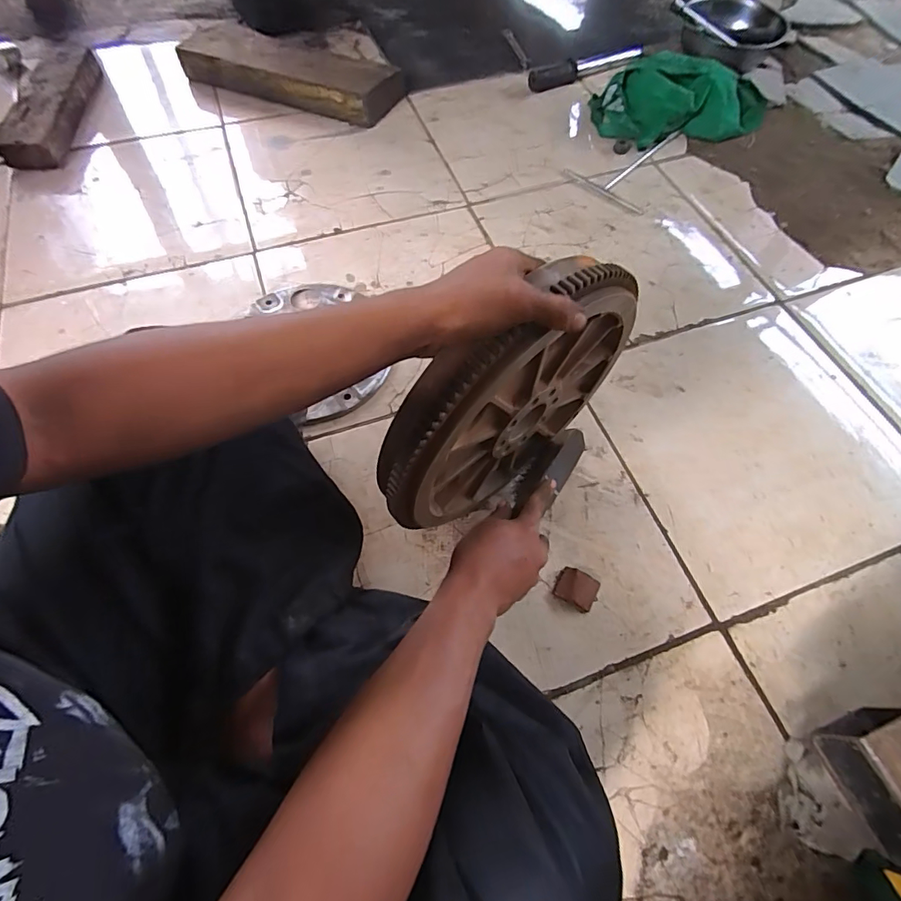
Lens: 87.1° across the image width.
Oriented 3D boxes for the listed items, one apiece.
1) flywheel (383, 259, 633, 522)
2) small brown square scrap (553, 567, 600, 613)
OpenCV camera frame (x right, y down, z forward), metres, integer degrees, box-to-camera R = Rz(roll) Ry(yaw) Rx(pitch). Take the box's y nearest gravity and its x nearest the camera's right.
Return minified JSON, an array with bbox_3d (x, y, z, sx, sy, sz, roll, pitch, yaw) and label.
[{"bbox_3d":[0.054,-0.039,0.468,0.282,0.280,0.046,-37,69,-16],"label":"flywheel"},{"bbox_3d":[0.150,0.164,0.565,0.046,0.018,0.040,26,67,13],"label":"small brown square scrap"}]

